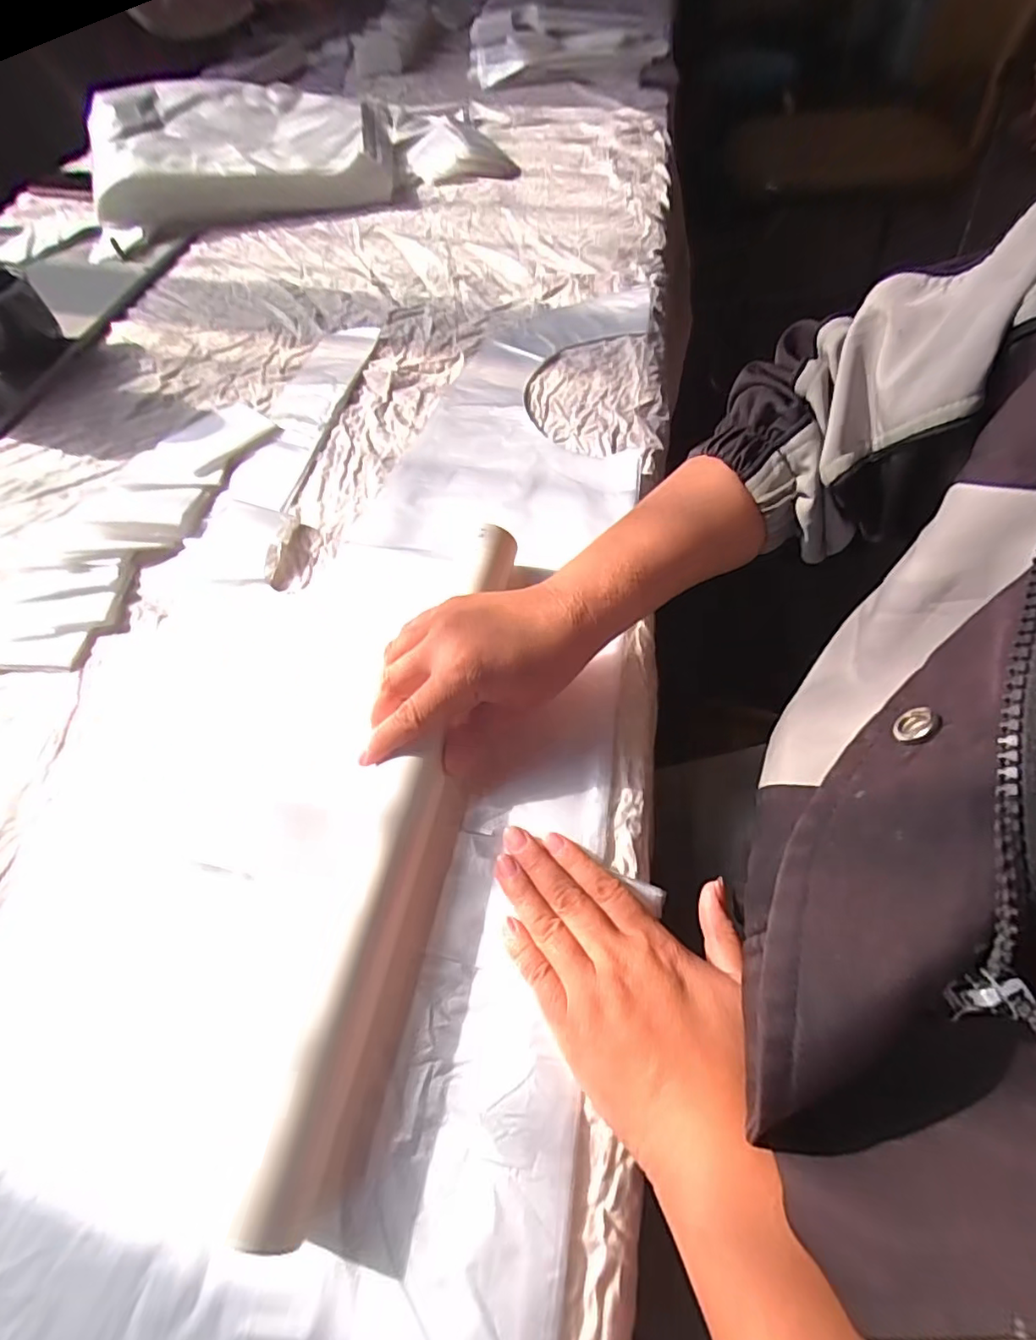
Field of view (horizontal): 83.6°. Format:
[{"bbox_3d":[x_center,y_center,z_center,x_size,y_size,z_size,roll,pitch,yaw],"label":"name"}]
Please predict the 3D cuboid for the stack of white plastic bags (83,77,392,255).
[{"bbox_3d":[-0.374,-0.706,0.787,0.396,0.098,0.255,-14,58,-5],"label":"stack of white plastic bags"}]

